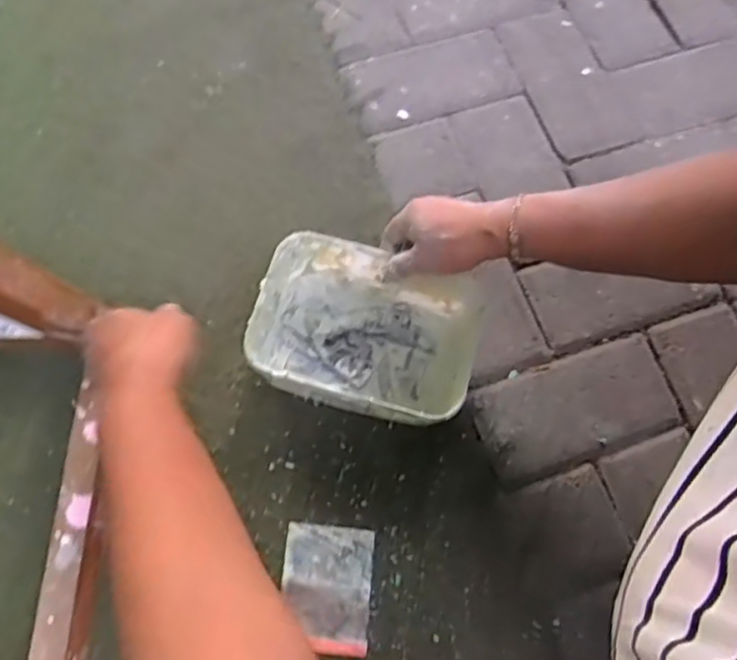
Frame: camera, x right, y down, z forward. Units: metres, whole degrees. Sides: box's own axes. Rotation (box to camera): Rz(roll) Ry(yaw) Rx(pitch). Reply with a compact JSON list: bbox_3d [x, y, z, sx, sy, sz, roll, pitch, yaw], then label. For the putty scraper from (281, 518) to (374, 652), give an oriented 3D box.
[{"bbox_3d":[-0.037,0.227,0.573,0.077,0.010,0.103,6,69,-1],"label":"putty scraper"}]

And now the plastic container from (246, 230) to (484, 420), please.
[{"bbox_3d":[0.000,0.007,0.611,0.199,0.093,0.143,12,69,2],"label":"plastic container"}]

